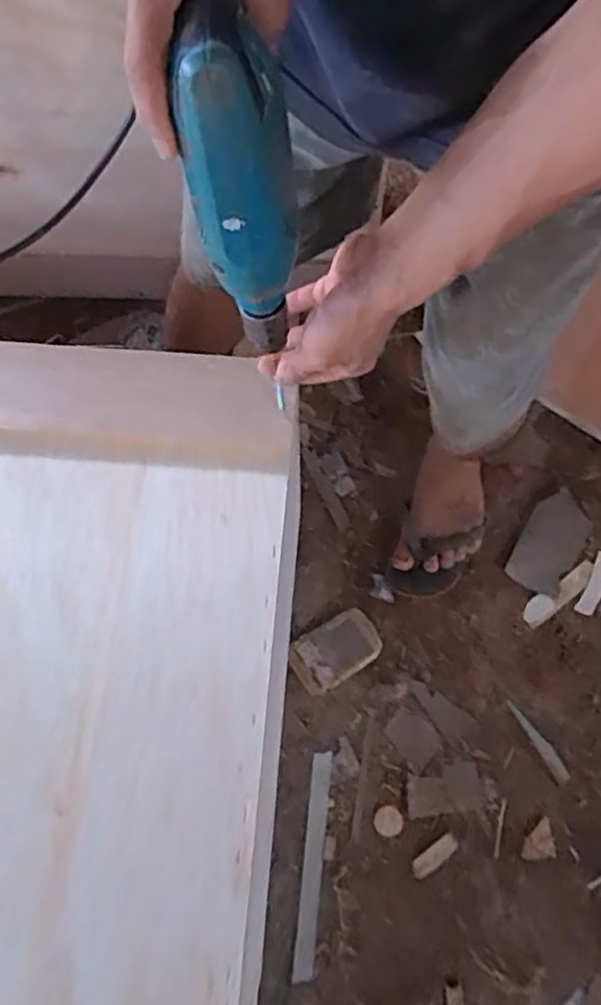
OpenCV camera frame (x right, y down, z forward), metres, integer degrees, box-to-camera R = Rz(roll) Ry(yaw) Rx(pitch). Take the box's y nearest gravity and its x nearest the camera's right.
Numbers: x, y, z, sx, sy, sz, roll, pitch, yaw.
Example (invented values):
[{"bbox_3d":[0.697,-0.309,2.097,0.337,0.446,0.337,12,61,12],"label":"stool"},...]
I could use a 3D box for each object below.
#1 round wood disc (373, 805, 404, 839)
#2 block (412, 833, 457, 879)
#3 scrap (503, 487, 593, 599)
[{"bbox_3d":[0.114,0.412,0.900,0.036,0.004,0.037,0,70,1],"label":"round wood disc"},{"bbox_3d":[0.169,0.448,0.884,0.066,0.013,0.021,-36,74,-12],"label":"block"},{"bbox_3d":[0.362,0.055,1.008,0.082,0.004,0.158,29,74,11],"label":"scrap"}]

